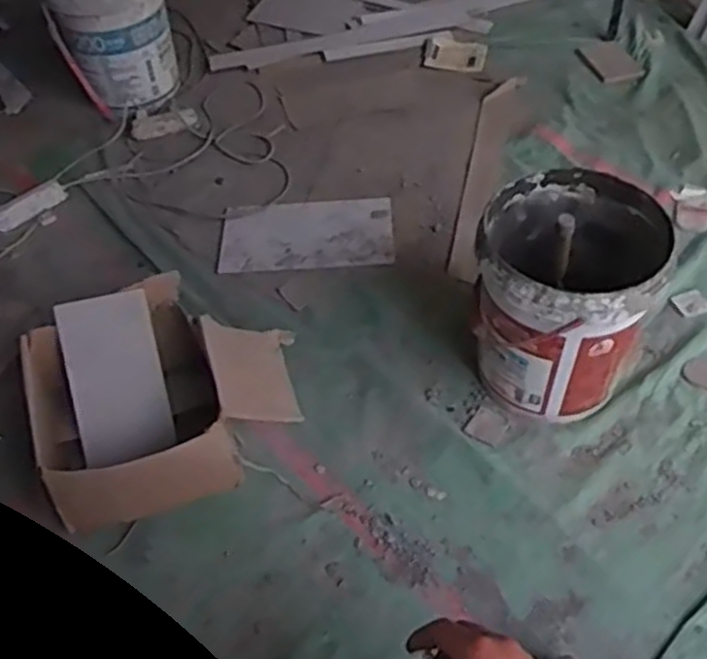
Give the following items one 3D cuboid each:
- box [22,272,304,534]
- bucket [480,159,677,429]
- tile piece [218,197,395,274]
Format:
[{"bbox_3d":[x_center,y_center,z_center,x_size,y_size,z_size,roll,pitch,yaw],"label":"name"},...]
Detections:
[{"bbox_3d":[-0.345,0.110,1.341,0.452,0.173,0.395,-15,50,-9],"label":"box"},{"bbox_3d":[0.370,-0.048,1.350,0.297,0.359,0.320,-2,49,2],"label":"bucket"},{"bbox_3d":[-0.108,-0.222,1.746,0.391,0.008,0.217,-3,49,2],"label":"tile piece"}]

